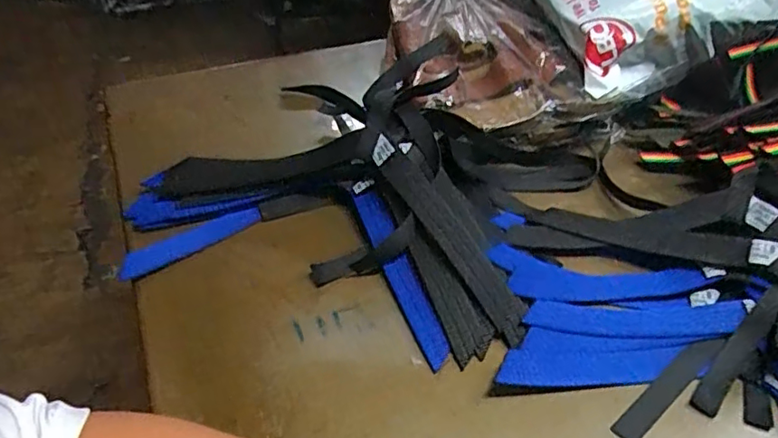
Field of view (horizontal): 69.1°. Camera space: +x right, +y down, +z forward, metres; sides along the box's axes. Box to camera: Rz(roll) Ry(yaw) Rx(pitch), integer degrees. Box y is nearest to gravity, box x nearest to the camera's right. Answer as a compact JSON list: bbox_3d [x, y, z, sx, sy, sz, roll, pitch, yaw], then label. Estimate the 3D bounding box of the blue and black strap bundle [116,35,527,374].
[{"bbox_3d":[-0.063,-0.012,0.442,0.285,0.101,0.254,-6,44,-8],"label":"blue and black strap bundle"}]

